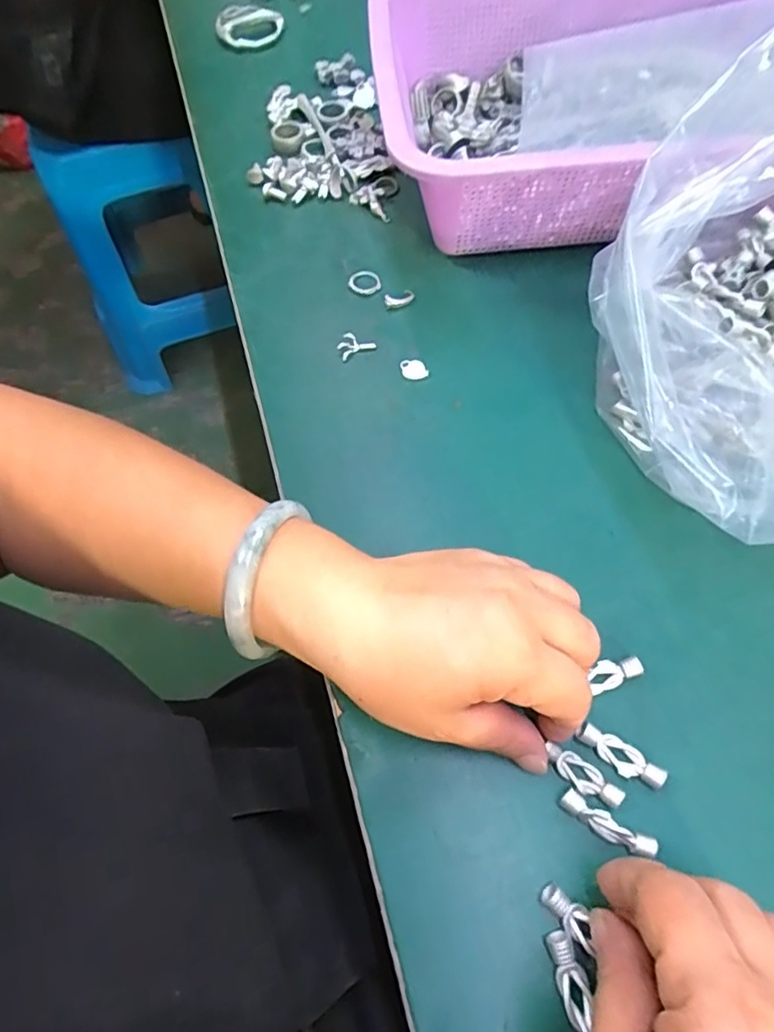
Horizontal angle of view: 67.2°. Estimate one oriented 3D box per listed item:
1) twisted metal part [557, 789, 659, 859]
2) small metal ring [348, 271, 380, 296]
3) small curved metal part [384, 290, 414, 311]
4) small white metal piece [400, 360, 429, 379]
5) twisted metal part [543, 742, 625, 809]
[{"bbox_3d":[0.088,0.123,0.232,0.038,0.009,0.008,28,69,16],"label":"twisted metal part"},{"bbox_3d":[-0.015,-0.155,0.384,0.021,0.004,0.021,-2,63,3],"label":"small metal ring"},{"bbox_3d":[0.008,-0.139,0.373,0.022,0.007,0.010,-30,65,-11],"label":"small curved metal part"},{"bbox_3d":[0.016,-0.088,0.349,0.016,0.004,0.013,-7,63,0],"label":"small white metal piece"},{"bbox_3d":[0.082,0.108,0.242,0.033,0.006,0.012,33,70,19],"label":"twisted metal part"}]

